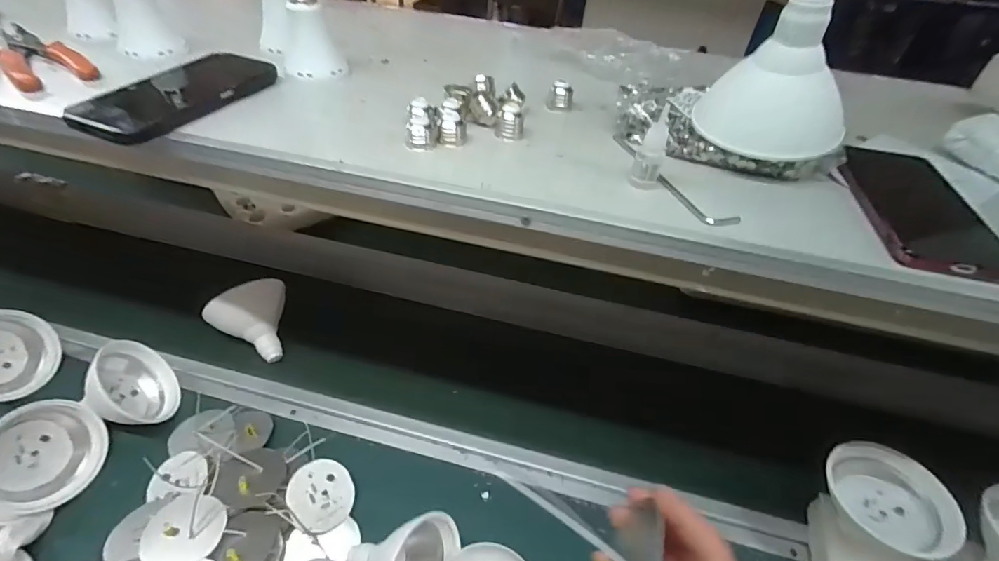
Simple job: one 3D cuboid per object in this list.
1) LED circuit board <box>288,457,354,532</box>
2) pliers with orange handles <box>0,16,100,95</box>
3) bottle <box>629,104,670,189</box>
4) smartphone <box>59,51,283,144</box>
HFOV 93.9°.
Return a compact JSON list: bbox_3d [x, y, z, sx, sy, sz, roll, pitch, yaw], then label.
[{"bbox_3d":[-0.202,0.243,0.531,0.072,0.004,0.074,16,53,-31],"label":"LED circuit board"},{"bbox_3d":[-0.470,-0.231,0.467,0.196,0.013,0.061,35,50,26],"label":"pliers with orange handles"},{"bbox_3d":[0.117,-0.097,0.351,0.020,0.057,0.019,-28,54,-31],"label":"bottle"},{"bbox_3d":[-0.280,-0.165,0.409,0.083,0.016,0.161,16,45,9],"label":"smartphone"}]

